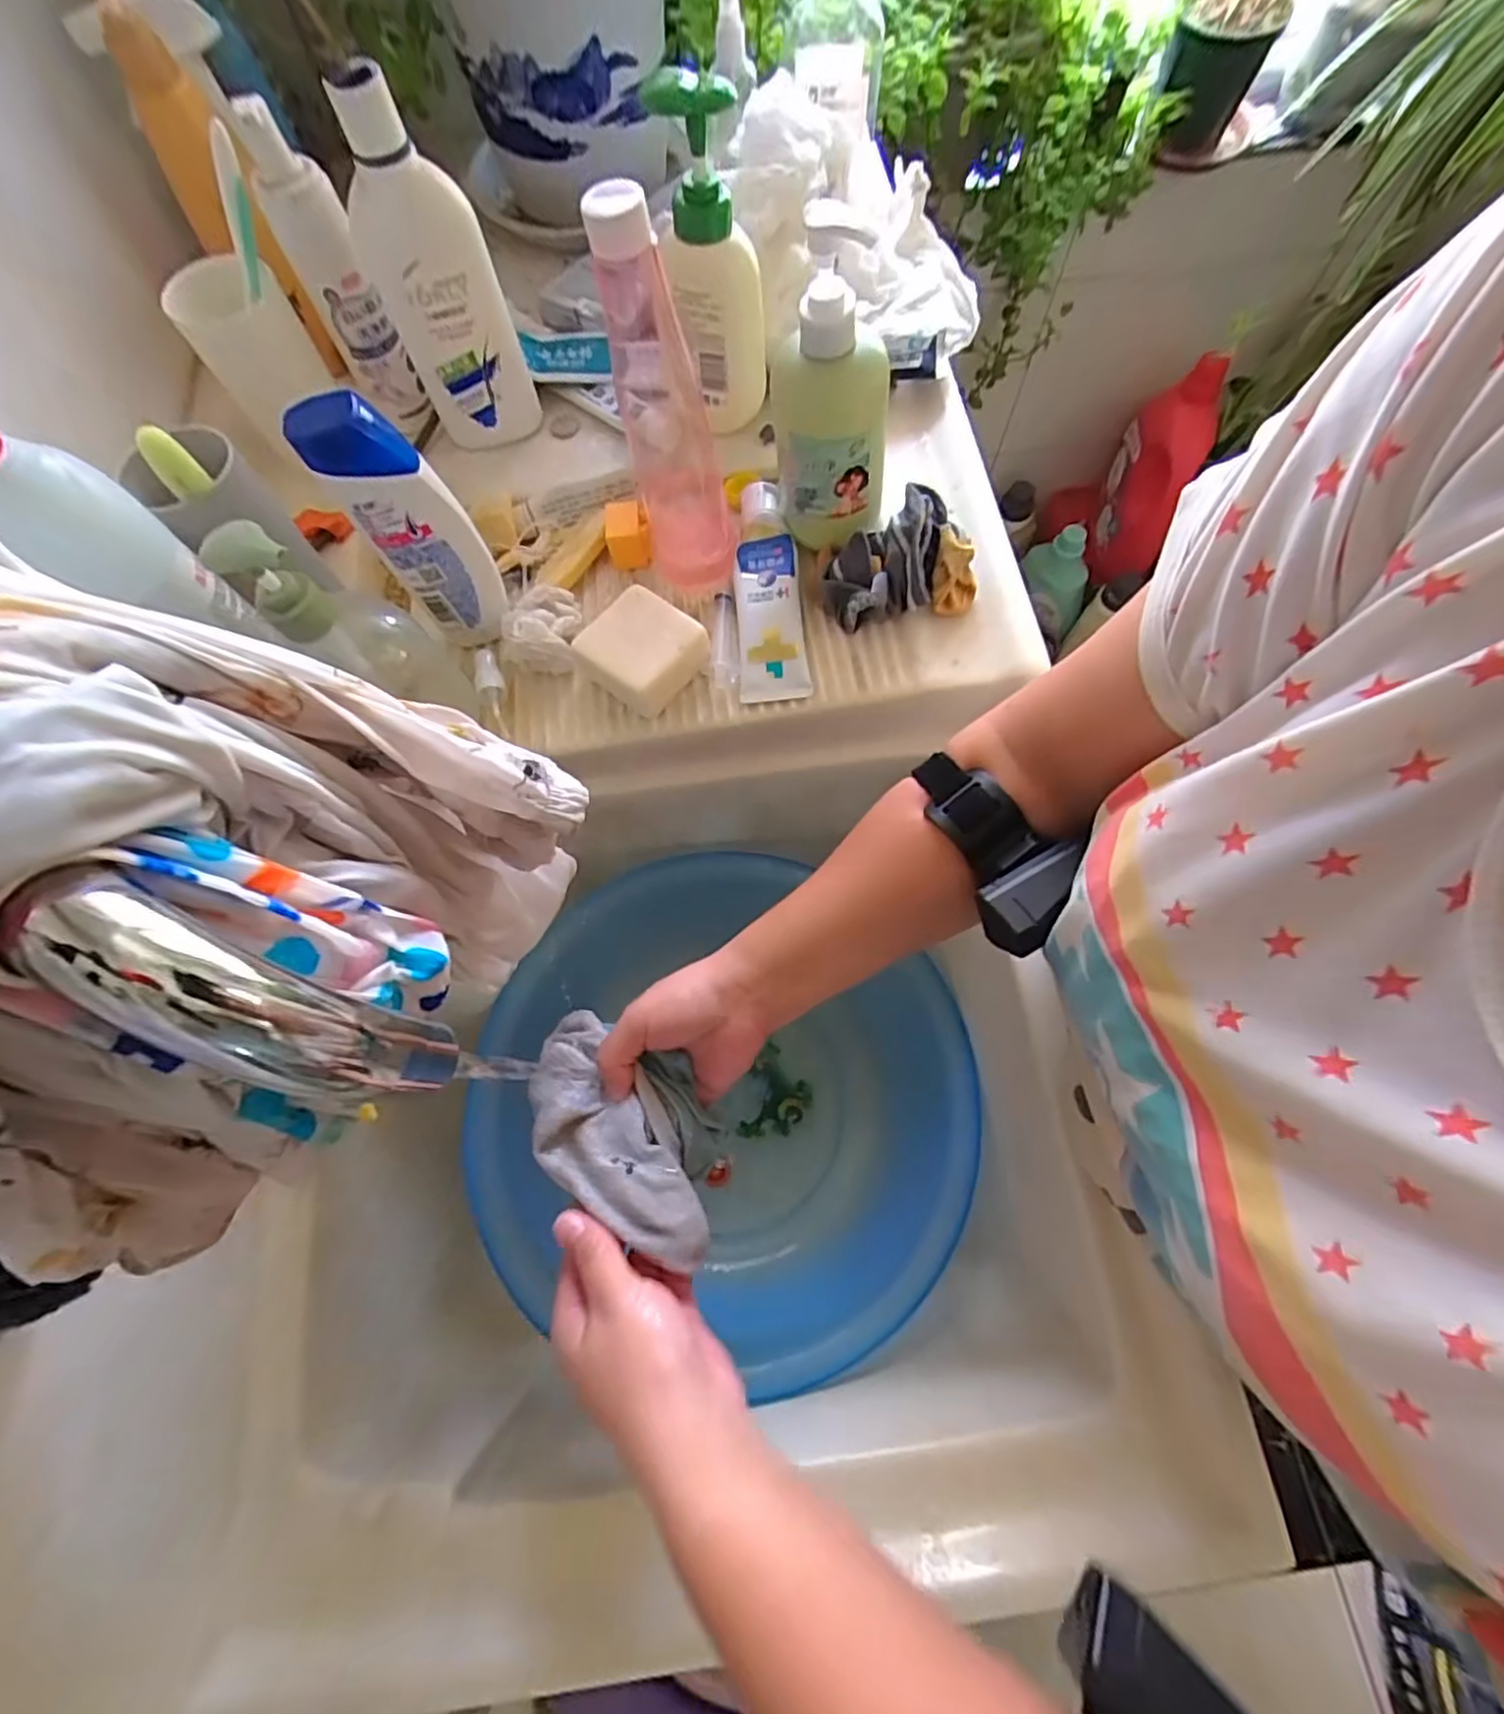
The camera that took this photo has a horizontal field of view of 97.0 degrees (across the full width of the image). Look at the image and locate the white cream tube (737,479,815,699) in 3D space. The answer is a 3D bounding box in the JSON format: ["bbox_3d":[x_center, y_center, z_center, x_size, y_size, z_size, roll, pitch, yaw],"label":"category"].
[{"bbox_3d":[0.010,-0.185,0.460,0.045,0.027,0.156,-5,70,0],"label":"white cream tube"}]

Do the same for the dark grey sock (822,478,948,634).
[{"bbox_3d":[0.089,-0.200,0.447,0.069,0.049,0.085,14,71,7],"label":"dark grey sock"}]

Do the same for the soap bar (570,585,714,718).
[{"bbox_3d":[-0.074,-0.140,0.447,0.072,0.029,0.066,37,75,13],"label":"soap bar"}]

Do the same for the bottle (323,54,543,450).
[{"bbox_3d":[-0.203,-0.372,0.436,0.076,0.189,0.038,-24,71,-7],"label":"bottle"}]

